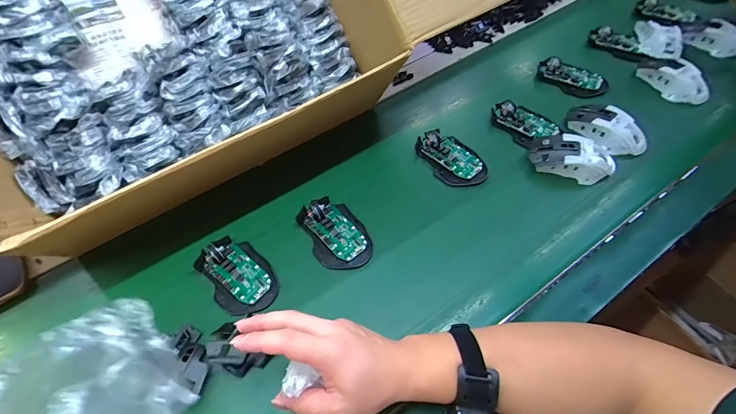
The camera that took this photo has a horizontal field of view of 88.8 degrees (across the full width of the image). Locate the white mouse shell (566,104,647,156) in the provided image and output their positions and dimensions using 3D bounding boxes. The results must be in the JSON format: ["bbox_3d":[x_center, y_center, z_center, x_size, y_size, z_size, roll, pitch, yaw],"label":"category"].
[{"bbox_3d":[0.364,-0.120,0.576,0.119,0.044,0.077,34,63,24],"label":"white mouse shell"}]

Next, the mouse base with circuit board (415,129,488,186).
[{"bbox_3d":[0.127,-0.075,0.566,0.066,0.032,0.115,-29,58,-16],"label":"mouse base with circuit board"}]

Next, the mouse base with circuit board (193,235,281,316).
[{"bbox_3d":[-0.164,0.081,0.469,0.072,0.030,0.112,-35,60,-20],"label":"mouse base with circuit board"}]

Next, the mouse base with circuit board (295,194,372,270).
[{"bbox_3d":[-0.043,0.032,0.498,0.072,0.032,0.110,-26,57,-15],"label":"mouse base with circuit board"}]

